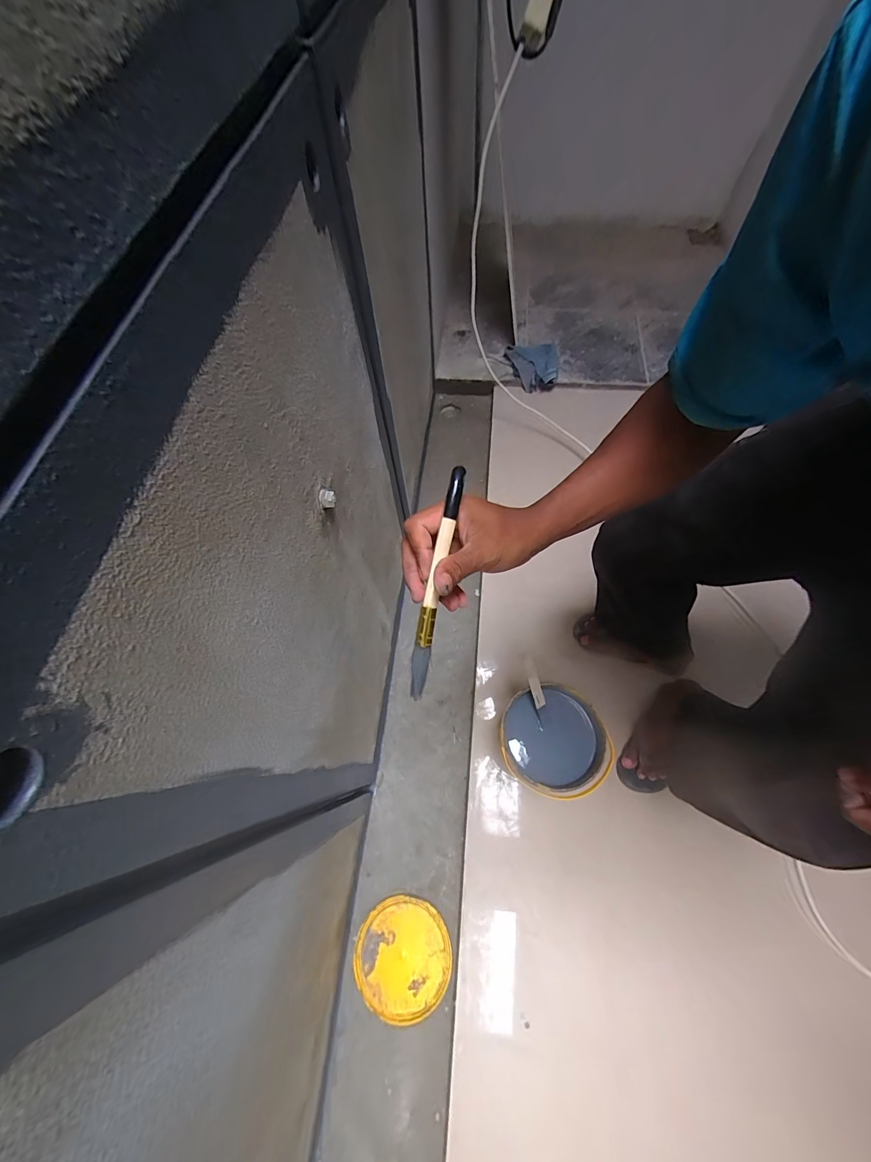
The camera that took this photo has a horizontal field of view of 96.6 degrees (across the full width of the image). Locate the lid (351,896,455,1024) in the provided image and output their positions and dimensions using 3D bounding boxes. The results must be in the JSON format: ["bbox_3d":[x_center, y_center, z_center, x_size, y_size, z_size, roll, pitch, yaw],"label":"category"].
[{"bbox_3d":[-0.066,0.730,0.752,0.180,0.016,0.185,-1,66,2],"label":"lid"}]

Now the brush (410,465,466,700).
[{"bbox_3d":[-0.001,0.003,0.298,0.013,0.012,0.178,12,92,8],"label":"brush"}]

